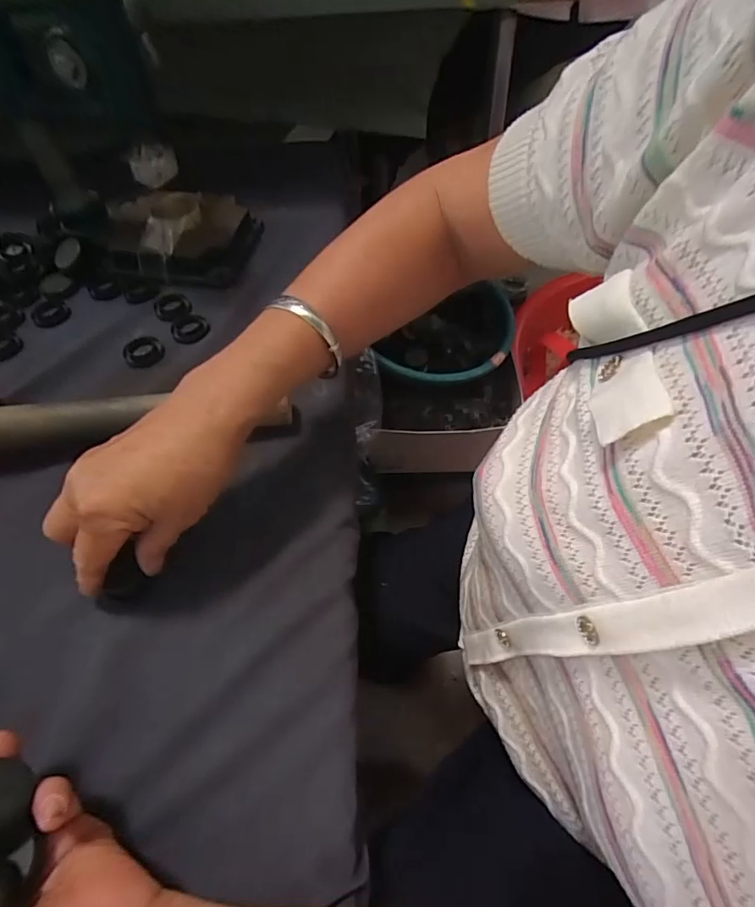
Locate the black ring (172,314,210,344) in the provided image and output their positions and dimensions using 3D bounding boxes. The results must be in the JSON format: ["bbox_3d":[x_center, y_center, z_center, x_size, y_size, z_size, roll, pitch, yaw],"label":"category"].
[{"bbox_3d":[-0.168,-0.112,0.446,0.033,0.008,0.033,-1,54,1],"label":"black ring"}]

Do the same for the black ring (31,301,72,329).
[{"bbox_3d":[-0.310,-0.133,0.471,0.034,0.005,0.037,-1,54,1],"label":"black ring"}]

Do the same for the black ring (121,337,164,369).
[{"bbox_3d":[-0.206,-0.091,0.435,0.034,0.009,0.034,-1,54,1],"label":"black ring"}]

